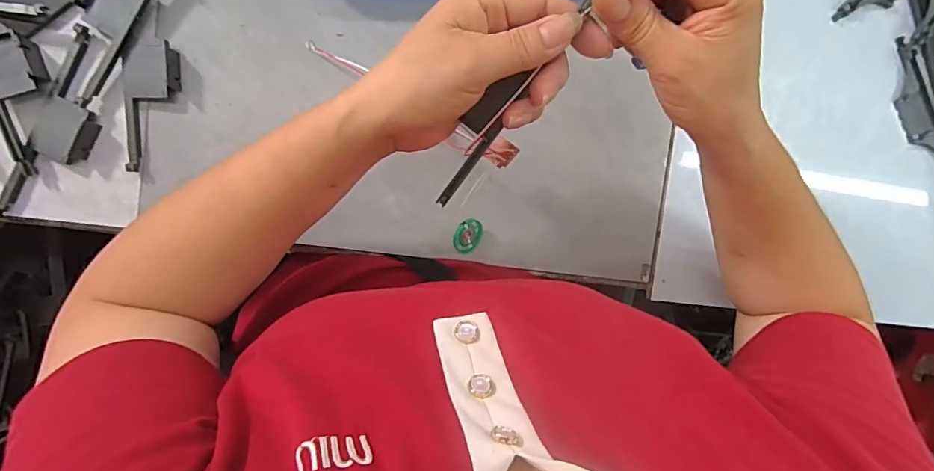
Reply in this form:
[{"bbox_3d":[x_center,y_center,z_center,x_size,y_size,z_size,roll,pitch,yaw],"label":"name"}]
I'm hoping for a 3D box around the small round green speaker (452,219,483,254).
[{"bbox_3d":[0.000,0.000,0.378,0.024,0.006,0.029,21,85,-33],"label":"small round green speaker"}]

